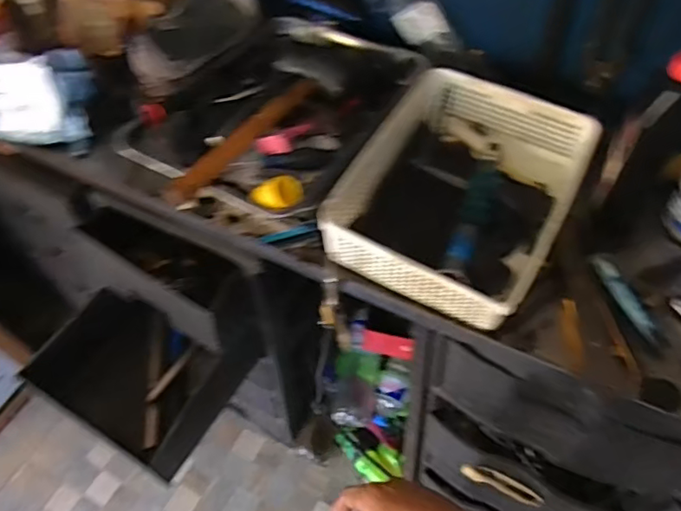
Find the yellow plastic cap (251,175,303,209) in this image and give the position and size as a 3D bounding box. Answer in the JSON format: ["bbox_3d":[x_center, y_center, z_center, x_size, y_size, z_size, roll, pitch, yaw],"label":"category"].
[{"bbox_3d":[-0.074,-0.071,0.685,0.060,0.031,0.040,-11,54,-4],"label":"yellow plastic cap"}]

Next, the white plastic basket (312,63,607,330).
[{"bbox_3d":[0.159,-0.090,0.746,0.254,0.097,0.329,23,59,20],"label":"white plastic basket"}]

